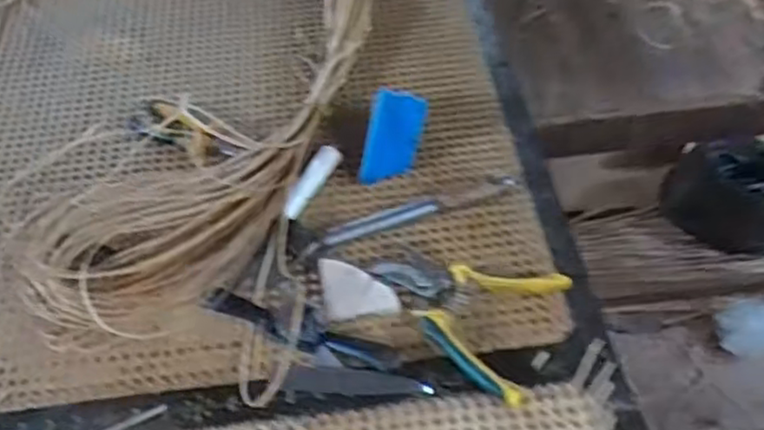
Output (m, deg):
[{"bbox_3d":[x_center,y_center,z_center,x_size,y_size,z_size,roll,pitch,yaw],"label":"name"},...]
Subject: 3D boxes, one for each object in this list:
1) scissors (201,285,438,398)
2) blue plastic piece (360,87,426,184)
[{"bbox_3d":[-0.063,0.125,0.627,0.213,0.043,0.061,14,52,14],"label":"scissors"},{"bbox_3d":[0.012,-0.083,0.759,0.058,0.100,0.014,11,6,-9],"label":"blue plastic piece"}]

